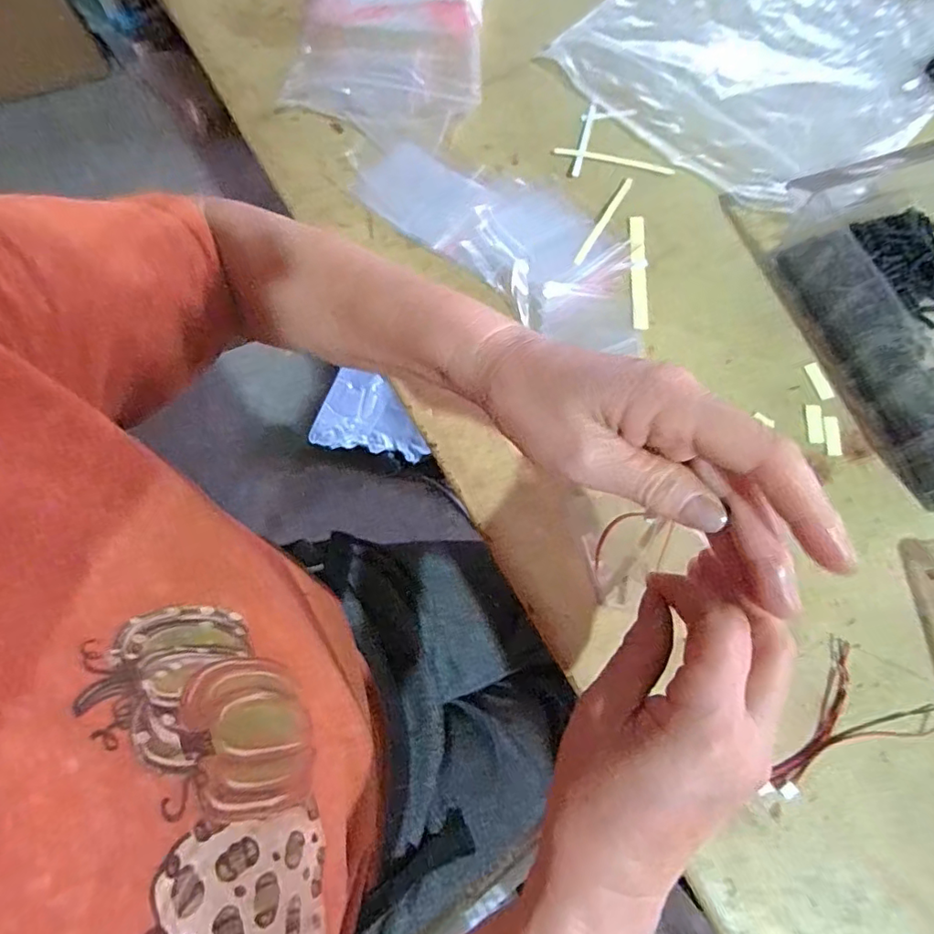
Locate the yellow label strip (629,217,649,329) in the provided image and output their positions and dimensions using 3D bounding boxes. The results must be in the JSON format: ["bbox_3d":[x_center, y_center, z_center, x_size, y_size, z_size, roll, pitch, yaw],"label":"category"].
[{"bbox_3d":[0.130,-0.149,0.419,0.012,0.004,0.098,3,72,3],"label":"yellow label strip"}]

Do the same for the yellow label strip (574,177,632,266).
[{"bbox_3d":[0.108,-0.194,0.432,0.007,0.004,0.098,30,75,11],"label":"yellow label strip"}]

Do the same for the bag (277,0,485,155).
[{"bbox_3d":[-0.066,-0.384,0.490,0.162,0.030,0.214,8,72,4],"label":"bag"}]

